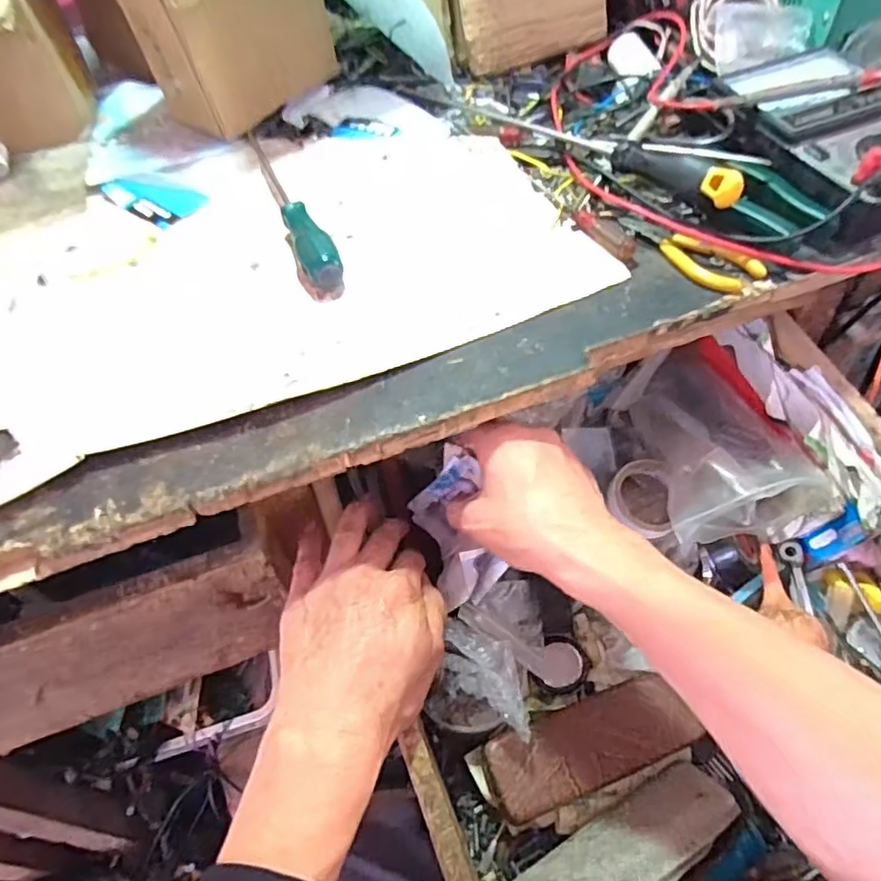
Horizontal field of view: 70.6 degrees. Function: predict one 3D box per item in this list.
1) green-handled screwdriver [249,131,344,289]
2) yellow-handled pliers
[{"bbox_3d":[-0.121,-0.196,0.504,0.026,0.028,0.236,-19,52,-11],"label":"green-handled screwdriver"},{"bbox_3d":[0.168,-0.129,0.433,0.107,0.012,0.034,32,60,27],"label":"yellow-handled pliers"}]

